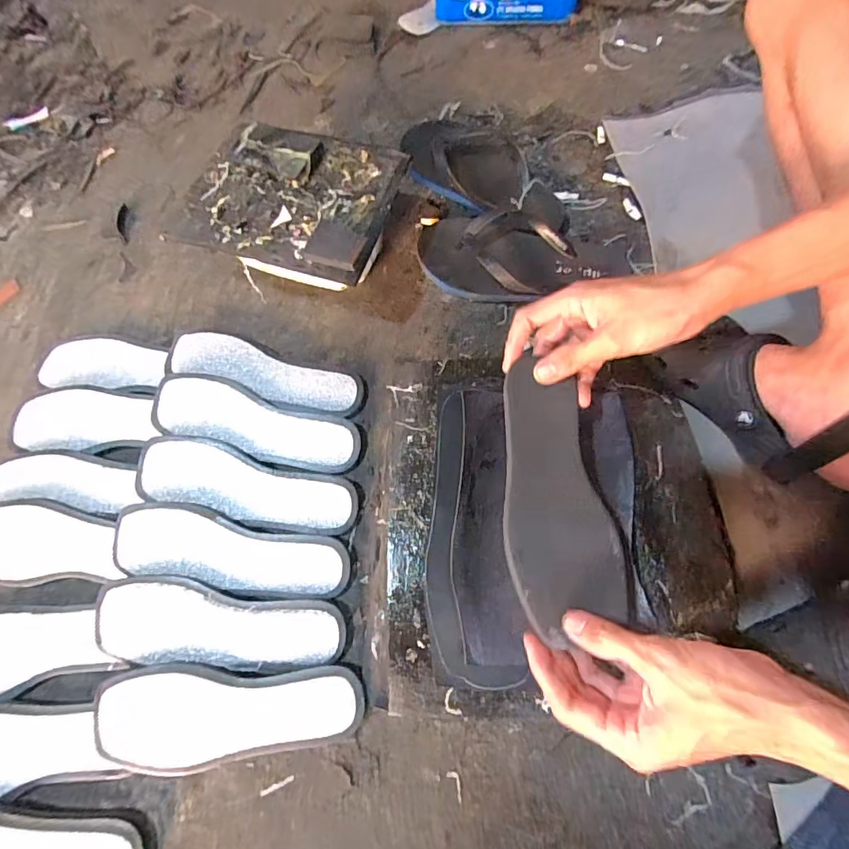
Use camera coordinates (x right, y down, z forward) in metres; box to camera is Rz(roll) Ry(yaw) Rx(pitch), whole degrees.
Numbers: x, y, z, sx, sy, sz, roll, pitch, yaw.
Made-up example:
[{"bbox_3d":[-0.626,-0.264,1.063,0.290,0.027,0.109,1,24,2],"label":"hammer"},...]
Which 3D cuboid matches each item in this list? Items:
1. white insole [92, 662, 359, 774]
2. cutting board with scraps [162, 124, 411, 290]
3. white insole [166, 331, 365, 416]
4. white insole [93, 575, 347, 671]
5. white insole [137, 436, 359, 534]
[{"bbox_3d":[-0.173,0.264,0.418,0.227,0.009,0.083,3,76,-4],"label":"white insole"},{"bbox_3d":[-0.153,-0.252,0.513,0.231,0.027,0.184,13,71,7],"label":"cutting board with scraps"},{"bbox_3d":[-0.188,-0.060,0.543,0.233,0.024,0.065,15,71,8],"label":"white insole"},{"bbox_3d":[-0.194,0.191,0.445,0.229,0.030,0.074,2,70,3],"label":"white insole"},{"bbox_3d":[-0.186,0.064,0.490,0.228,0.030,0.071,10,71,6],"label":"white insole"}]

